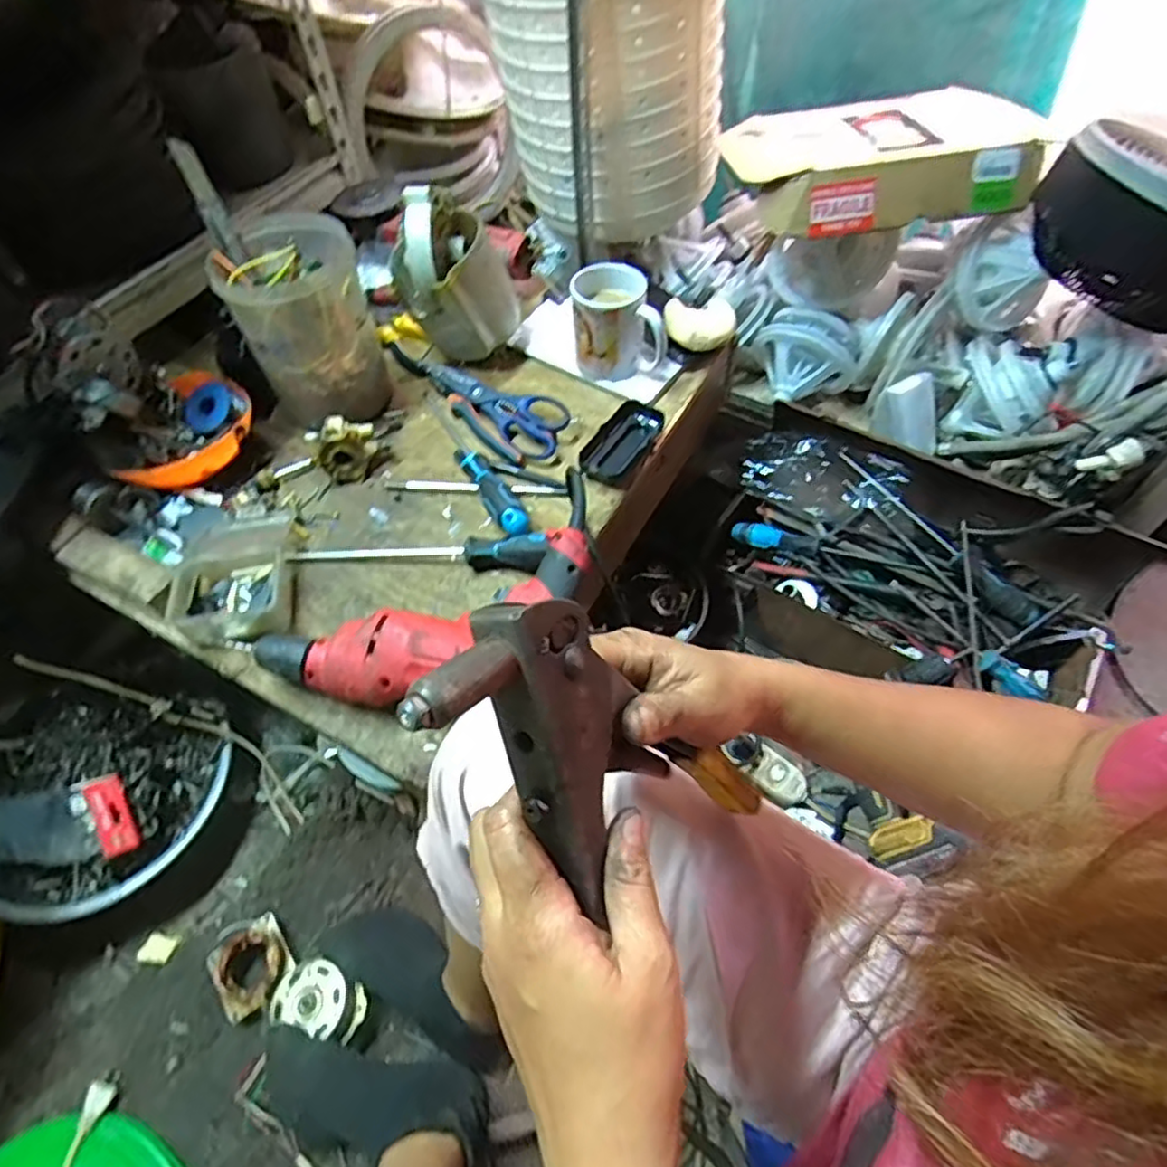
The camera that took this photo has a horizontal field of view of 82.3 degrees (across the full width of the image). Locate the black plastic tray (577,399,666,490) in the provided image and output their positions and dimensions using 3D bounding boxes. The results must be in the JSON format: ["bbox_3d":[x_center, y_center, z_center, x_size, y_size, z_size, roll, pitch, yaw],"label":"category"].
[{"bbox_3d":[0.041,-0.151,0.714,0.060,0.025,0.112,21,59,16],"label":"black plastic tray"}]

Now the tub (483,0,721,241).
[{"bbox_3d":[0.031,-0.660,0.845,0.277,0.329,0.258,1,55,3],"label":"tub"}]

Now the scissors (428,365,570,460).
[{"bbox_3d":[-0.094,-0.204,0.754,0.187,0.030,0.066,36,64,23],"label":"scissors"}]

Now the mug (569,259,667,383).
[{"bbox_3d":[0.040,-0.289,0.756,0.098,0.115,0.071,0,55,2],"label":"mug"}]

